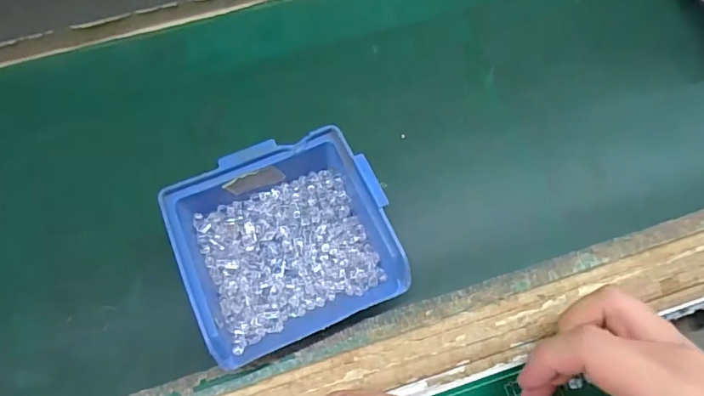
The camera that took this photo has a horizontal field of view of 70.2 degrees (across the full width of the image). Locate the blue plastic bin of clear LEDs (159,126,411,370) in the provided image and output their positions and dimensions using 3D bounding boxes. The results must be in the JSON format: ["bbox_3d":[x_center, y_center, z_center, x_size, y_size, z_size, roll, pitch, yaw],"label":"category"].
[{"bbox_3d":[-0.033,0.024,0.267,0.101,0.049,0.095,-23,71,-10],"label":"blue plastic bin of clear LEDs"}]

